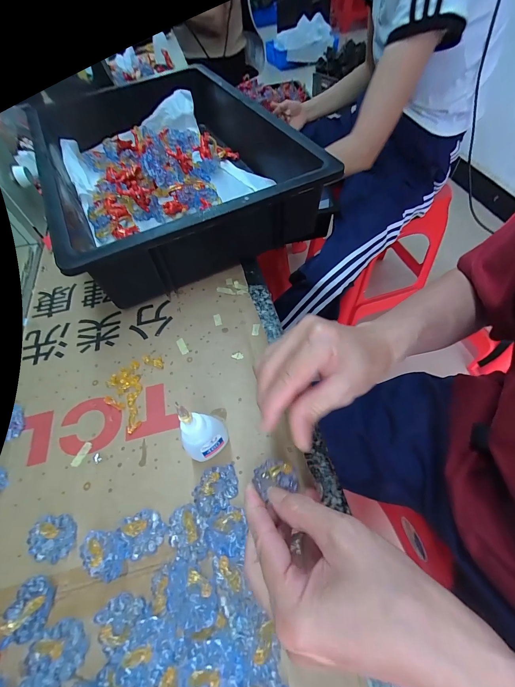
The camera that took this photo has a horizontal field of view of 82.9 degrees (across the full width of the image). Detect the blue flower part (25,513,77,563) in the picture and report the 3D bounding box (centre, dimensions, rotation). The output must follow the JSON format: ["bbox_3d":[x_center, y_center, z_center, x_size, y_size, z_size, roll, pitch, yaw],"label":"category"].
[{"bbox_3d":[-0.160,0.150,0.226,0.035,0.012,0.031,-5,57,0],"label":"blue flower part"}]

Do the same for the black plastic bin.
[{"bbox_3d":[-0.129,-0.267,0.441,0.316,0.104,0.443,-25,59,-12],"label":"black plastic bin"}]

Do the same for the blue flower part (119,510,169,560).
[{"bbox_3d":[-0.087,0.145,0.225,0.029,0.007,0.030,-30,60,-15],"label":"blue flower part"}]

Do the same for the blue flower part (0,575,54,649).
[{"bbox_3d":[-0.161,0.186,0.204,0.029,0.010,0.035,-7,57,0],"label":"blue flower part"}]

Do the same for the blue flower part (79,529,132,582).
[{"bbox_3d":[-0.114,0.156,0.217,0.036,0.012,0.028,10,59,10],"label":"blue flower part"}]

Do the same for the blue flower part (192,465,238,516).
[{"bbox_3d":[-0.034,0.117,0.236,0.031,0.013,0.038,19,60,15],"label":"blue flower part"}]

